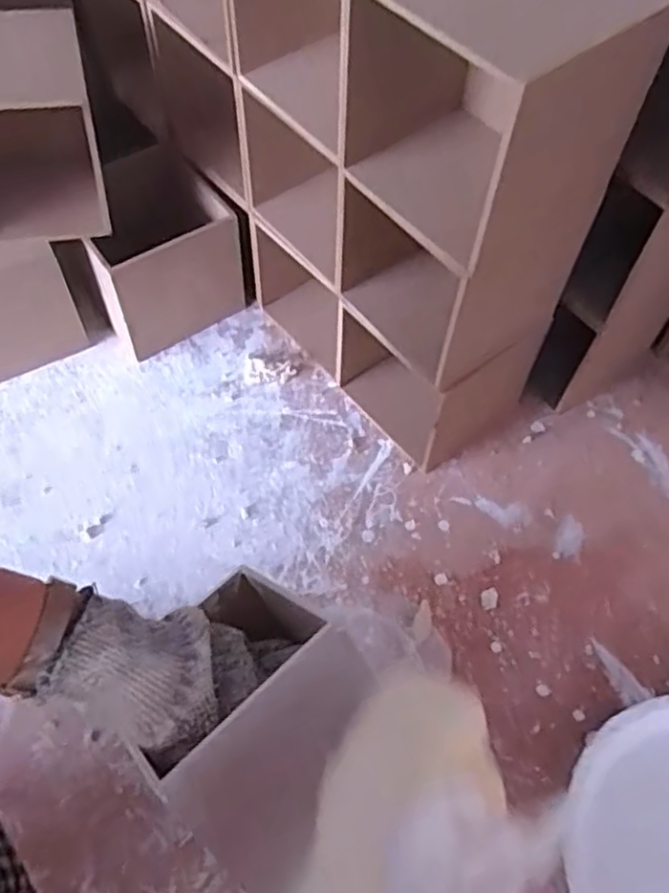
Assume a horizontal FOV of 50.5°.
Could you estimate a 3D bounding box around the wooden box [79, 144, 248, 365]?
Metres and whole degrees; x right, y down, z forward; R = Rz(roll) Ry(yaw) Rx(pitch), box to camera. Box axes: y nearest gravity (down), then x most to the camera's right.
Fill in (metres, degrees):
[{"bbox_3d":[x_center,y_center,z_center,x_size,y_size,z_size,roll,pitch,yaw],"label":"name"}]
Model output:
[{"bbox_3d":[-0.156,-0.165,0.601,0.119,0.117,0.108,-30,65,-18],"label":"wooden box"}]

